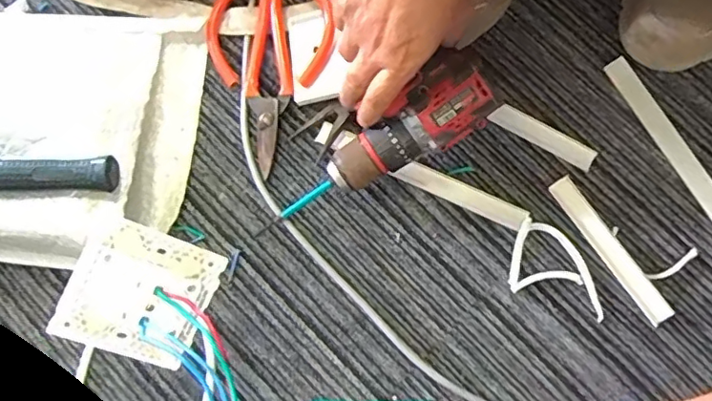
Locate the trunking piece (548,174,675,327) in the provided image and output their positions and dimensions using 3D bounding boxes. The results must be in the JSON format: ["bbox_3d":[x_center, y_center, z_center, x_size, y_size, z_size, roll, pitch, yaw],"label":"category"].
[{"bbox_3d":[0.225,0.043,0.505,0.020,0.008,0.147,-35,83,-7],"label":"trunking piece"}]

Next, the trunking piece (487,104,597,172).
[{"bbox_3d":[0.172,-0.060,0.523,0.100,0.005,0.022,28,81,3],"label":"trunking piece"}]

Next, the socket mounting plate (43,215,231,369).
[{"bbox_3d":[-0.138,0.063,0.364,0.084,0.029,0.082,25,91,-19],"label":"socket mounting plate"}]

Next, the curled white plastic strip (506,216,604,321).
[{"bbox_3d":[0.181,0.058,0.504,0.084,0.008,0.067,14,80,1],"label":"curled white plastic strip"}]

